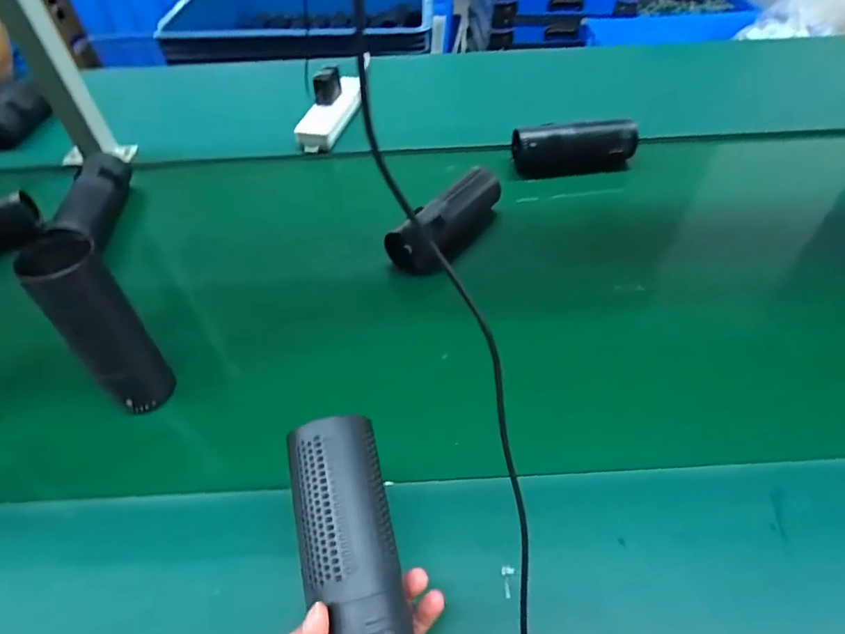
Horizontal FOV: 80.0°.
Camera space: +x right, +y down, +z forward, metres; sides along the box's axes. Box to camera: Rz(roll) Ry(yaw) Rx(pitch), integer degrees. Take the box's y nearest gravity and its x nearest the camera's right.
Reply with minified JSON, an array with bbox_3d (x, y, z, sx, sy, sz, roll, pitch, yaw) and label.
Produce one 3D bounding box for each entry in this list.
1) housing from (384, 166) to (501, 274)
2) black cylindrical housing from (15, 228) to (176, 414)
[{"bbox_3d":[0.027,-0.115,0.611,0.055,0.063,0.170,30,56,26],"label":"housing"},{"bbox_3d":[-0.268,0.010,0.427,0.049,0.159,0.054,-30,54,-22],"label":"black cylindrical housing"}]

